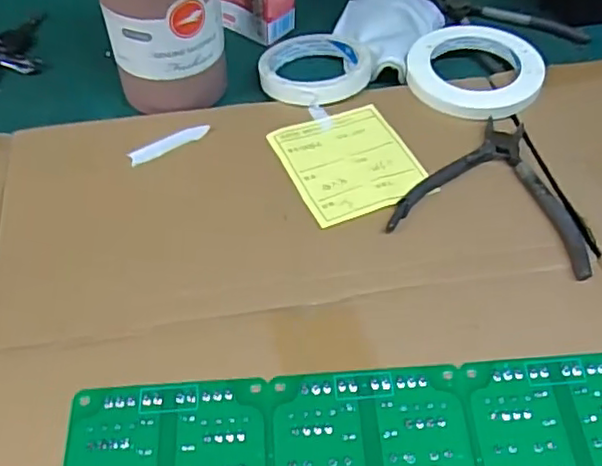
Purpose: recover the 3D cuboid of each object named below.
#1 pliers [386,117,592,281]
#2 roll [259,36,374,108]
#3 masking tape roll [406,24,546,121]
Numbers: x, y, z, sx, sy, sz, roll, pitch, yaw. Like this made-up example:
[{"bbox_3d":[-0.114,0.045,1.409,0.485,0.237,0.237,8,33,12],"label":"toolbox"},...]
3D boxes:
[{"bbox_3d":[0.145,-0.037,0.456,0.132,0.009,0.131,15,52,12],"label":"pliers"},{"bbox_3d":[0.009,-0.148,0.543,0.092,0.017,0.099,0,50,0],"label":"roll"},{"bbox_3d":[0.148,-0.140,0.535,0.110,0.021,0.106,0,50,0],"label":"masking tape roll"}]

